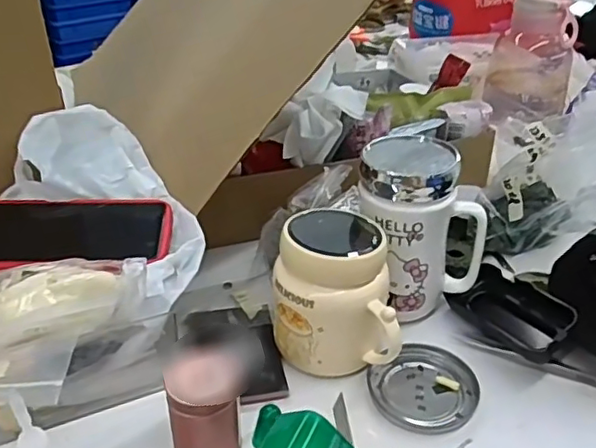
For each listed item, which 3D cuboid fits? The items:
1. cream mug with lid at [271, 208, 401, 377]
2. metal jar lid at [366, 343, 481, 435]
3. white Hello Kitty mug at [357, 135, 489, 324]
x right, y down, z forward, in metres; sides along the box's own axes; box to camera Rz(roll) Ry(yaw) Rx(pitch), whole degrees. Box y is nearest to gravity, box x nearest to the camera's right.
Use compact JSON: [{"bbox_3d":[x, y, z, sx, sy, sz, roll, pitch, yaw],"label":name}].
[{"bbox_3d":[0.031,0.053,0.444,0.095,0.111,0.072,7,33,11],"label":"cream mug with lid"},{"bbox_3d":[0.095,0.121,0.444,0.075,0.009,0.072,0,32,0],"label":"metal jar lid"},{"bbox_3d":[0.095,0.007,0.485,0.081,0.139,0.074,0,32,0],"label":"white Hello Kitty mug"}]

